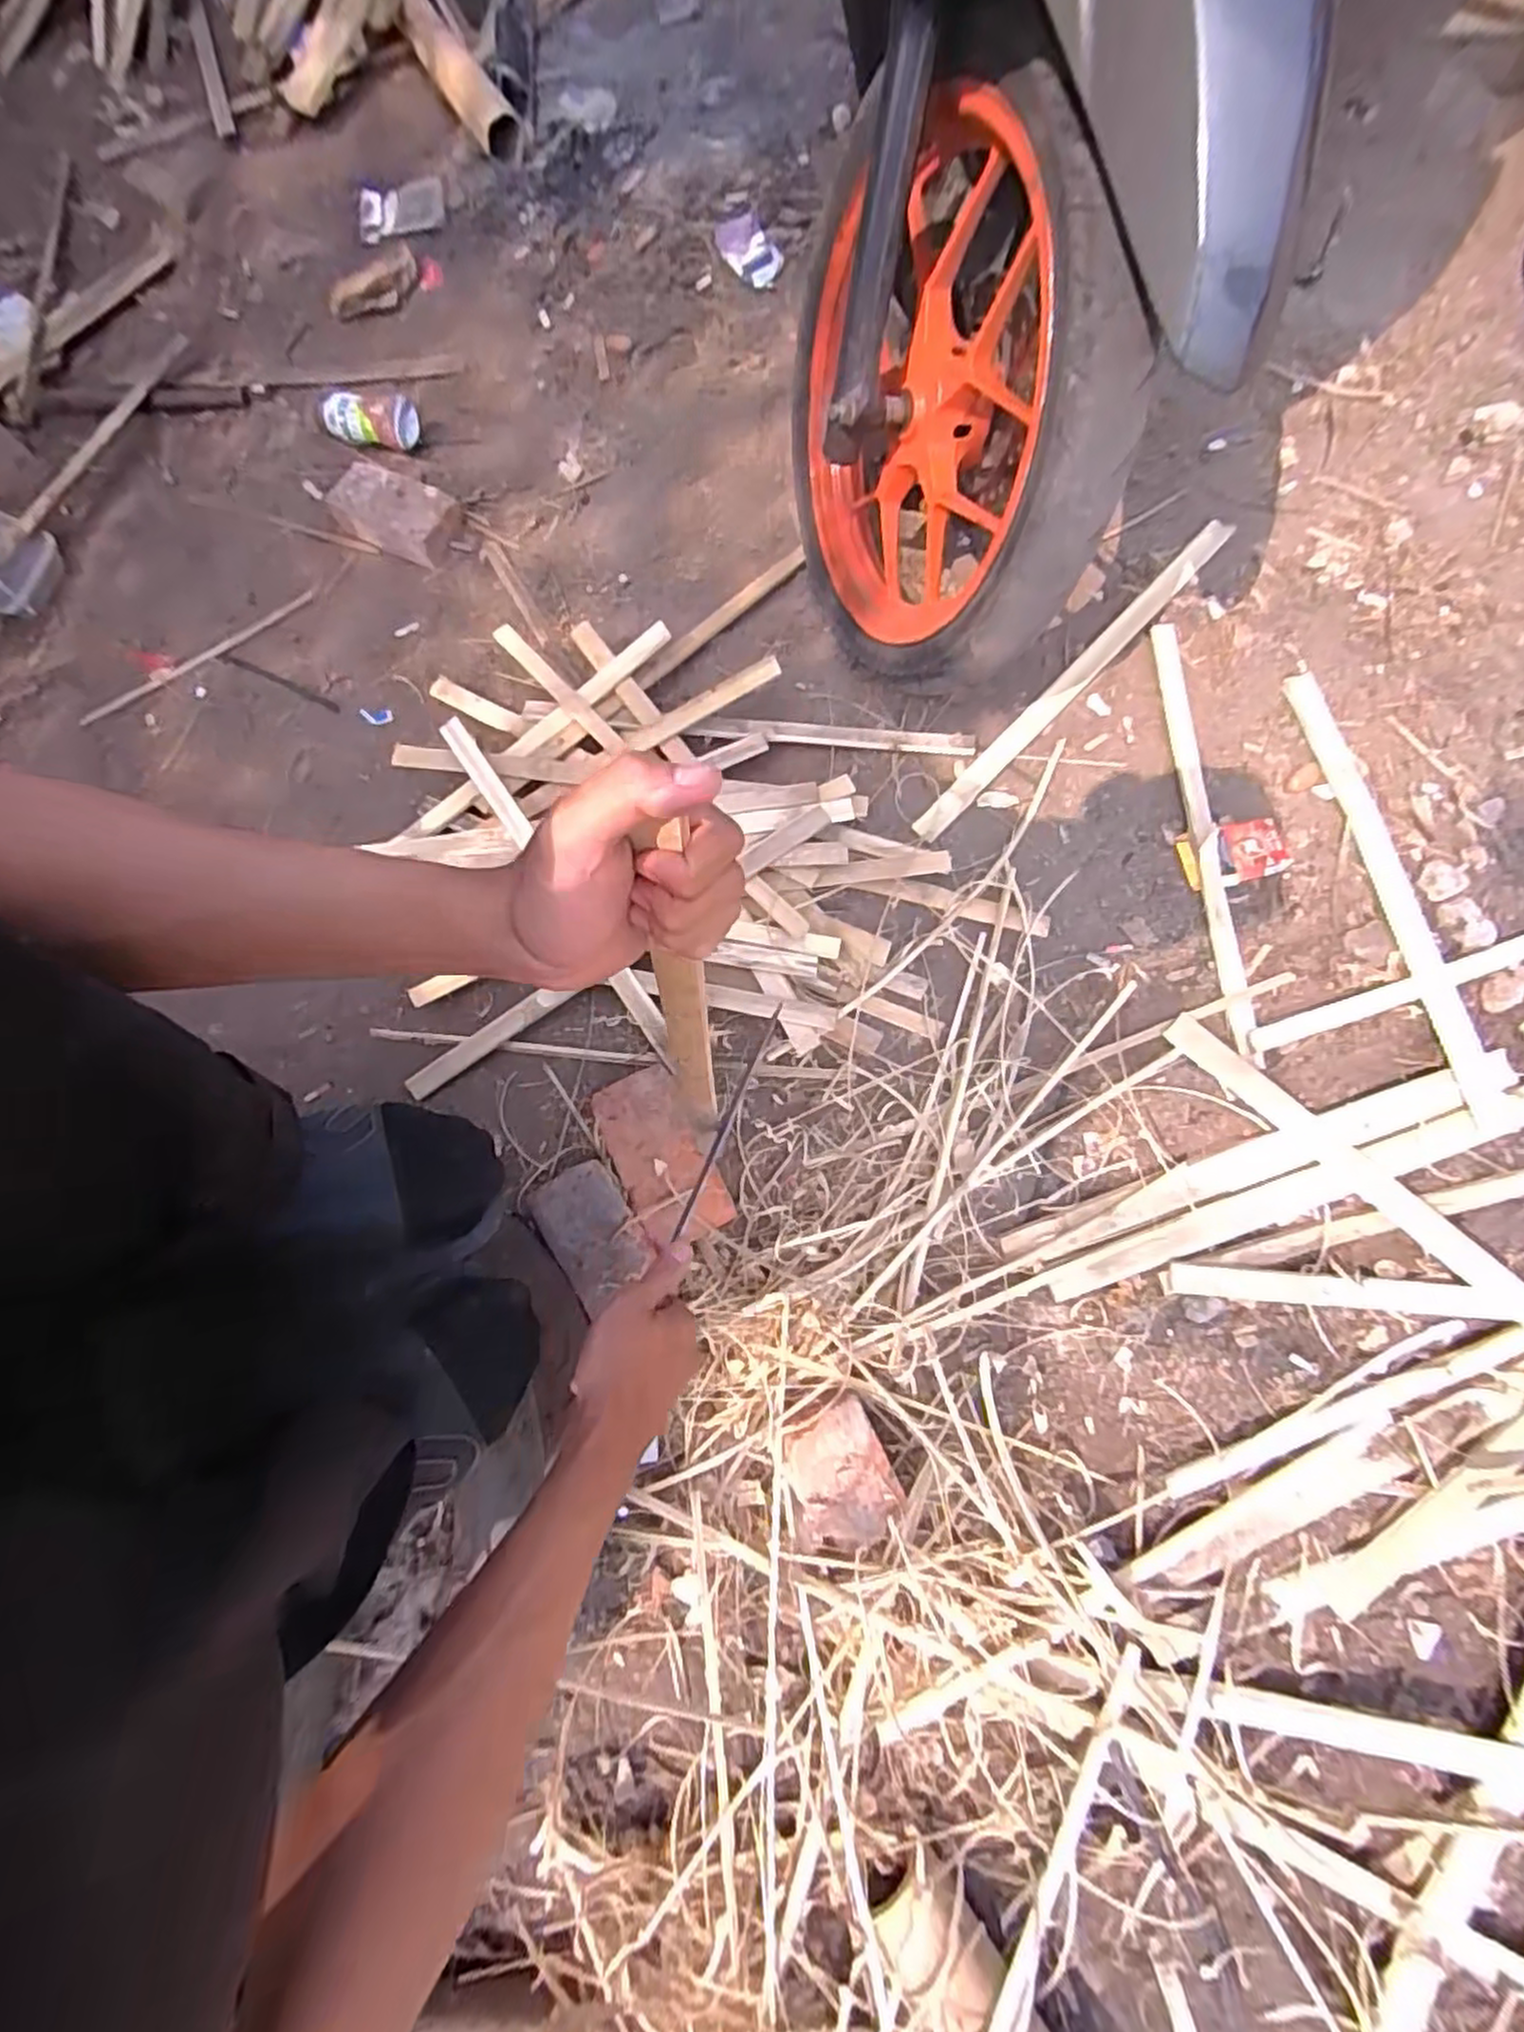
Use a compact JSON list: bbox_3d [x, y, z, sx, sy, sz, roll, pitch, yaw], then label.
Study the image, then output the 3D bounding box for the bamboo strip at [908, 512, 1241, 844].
[{"bbox_3d":[0.364,-0.393,0.864,0.031,0.016,0.533,44,82,10],"label":"bamboo strip"}]

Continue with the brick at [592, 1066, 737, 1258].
[{"bbox_3d":[-0.100,0.141,0.749,0.089,0.041,0.172,-28,76,-4],"label":"brick"}]

